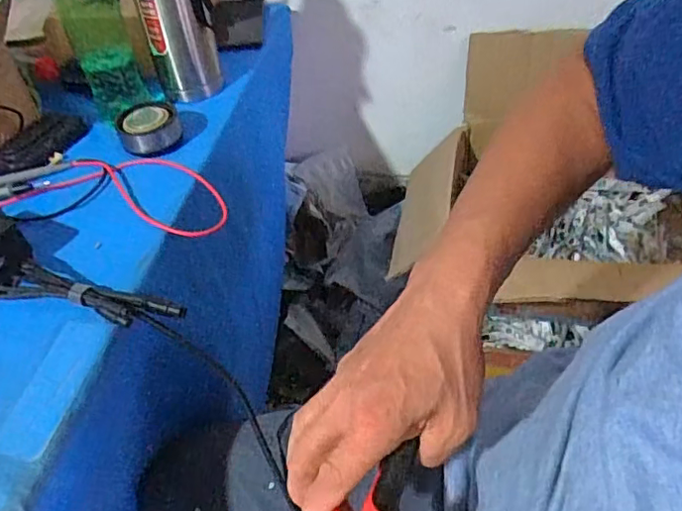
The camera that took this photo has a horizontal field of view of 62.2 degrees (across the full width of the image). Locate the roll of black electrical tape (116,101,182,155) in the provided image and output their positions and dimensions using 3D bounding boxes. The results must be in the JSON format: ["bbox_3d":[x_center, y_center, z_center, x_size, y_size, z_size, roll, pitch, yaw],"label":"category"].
[{"bbox_3d":[-0.215,-0.146,0.628,0.064,0.033,0.063,-2,46,2],"label":"roll of black electrical tape"}]

